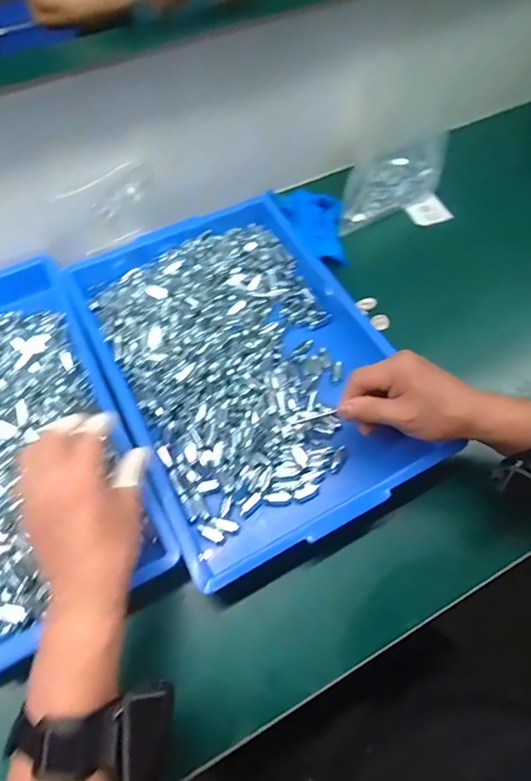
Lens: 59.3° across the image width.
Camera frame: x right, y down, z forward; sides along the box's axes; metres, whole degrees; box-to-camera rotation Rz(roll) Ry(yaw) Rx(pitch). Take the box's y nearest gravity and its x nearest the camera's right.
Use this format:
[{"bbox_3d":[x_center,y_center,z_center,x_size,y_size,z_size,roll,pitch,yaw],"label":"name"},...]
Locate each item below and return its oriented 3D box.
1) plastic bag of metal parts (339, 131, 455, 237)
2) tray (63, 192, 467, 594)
[{"bbox_3d":[0.189,-0.311,0.693,0.159,0.044,0.181,1,60,1],"label":"plastic bag of metal parts"},{"bbox_3d":[-0.026,-0.041,0.529,0.281,0.046,0.425,-26,63,-13],"label":"tray"}]

